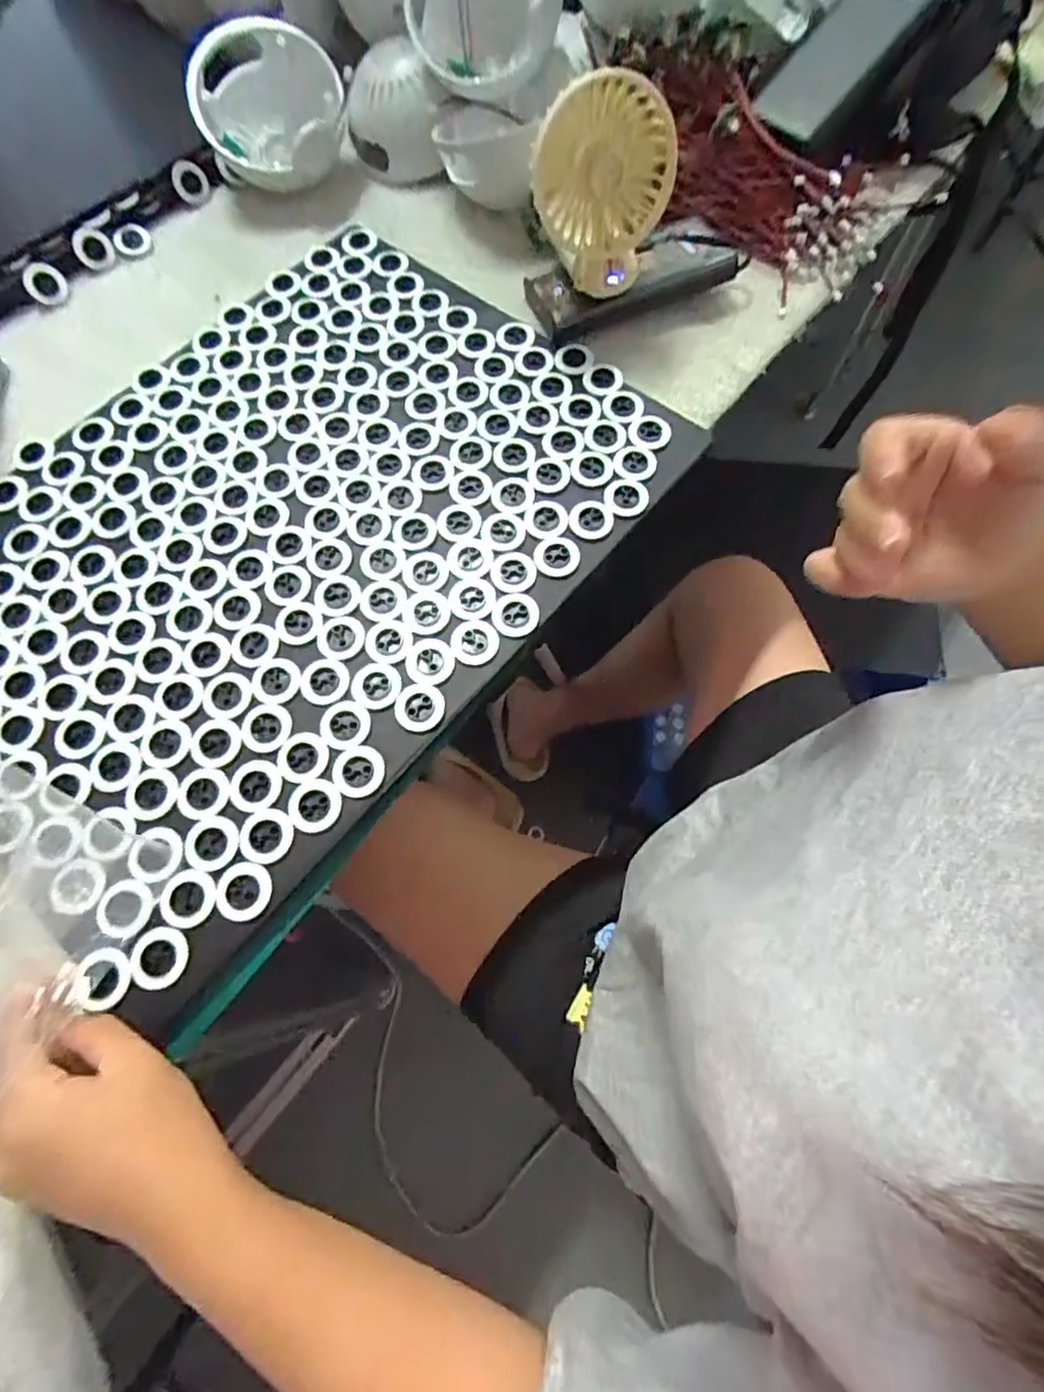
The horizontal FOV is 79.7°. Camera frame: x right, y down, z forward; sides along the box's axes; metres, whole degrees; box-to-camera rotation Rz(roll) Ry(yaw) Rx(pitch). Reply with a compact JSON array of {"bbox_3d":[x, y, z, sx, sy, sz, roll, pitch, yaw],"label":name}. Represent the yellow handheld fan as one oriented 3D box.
[{"bbox_3d":[0.059,-0.331,0.427,0.101,0.134,0.040,-31,70,-12],"label":"yellow handheld fan"}]

